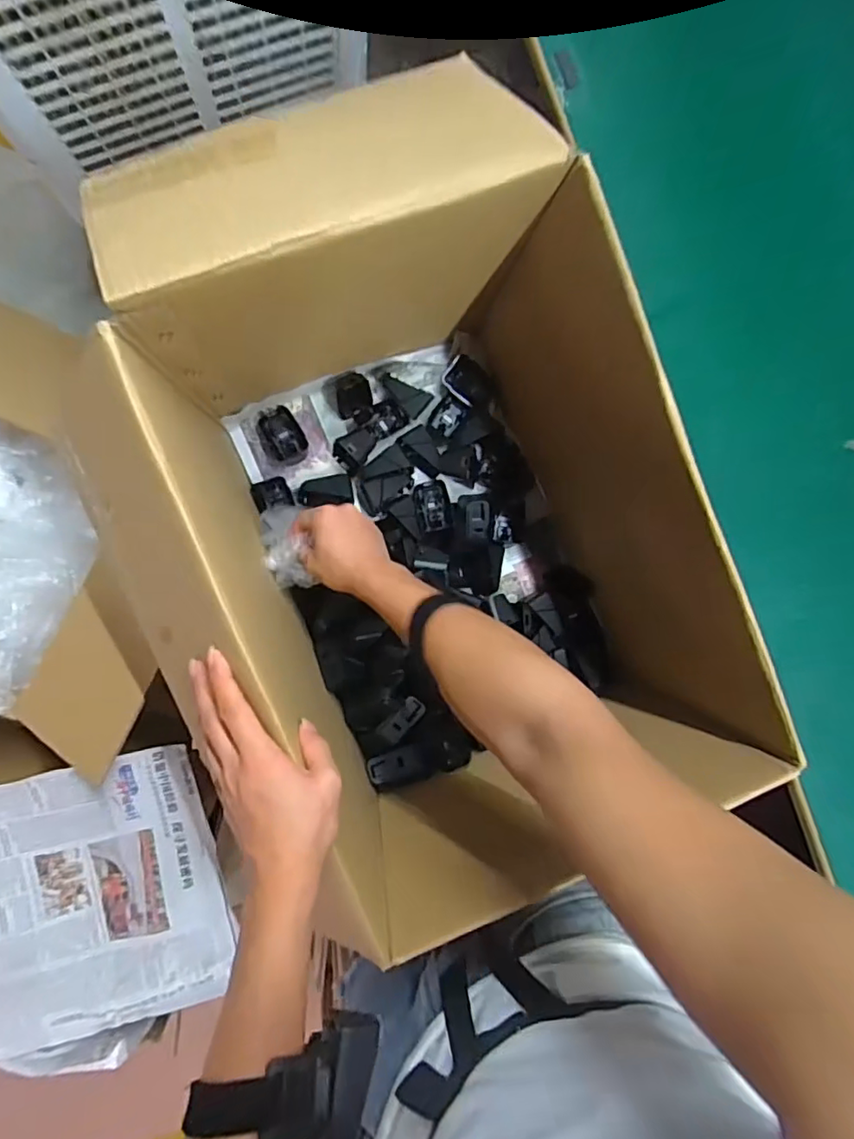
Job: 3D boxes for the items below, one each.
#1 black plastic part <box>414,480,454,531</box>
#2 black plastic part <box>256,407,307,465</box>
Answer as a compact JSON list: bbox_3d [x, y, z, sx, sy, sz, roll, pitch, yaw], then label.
[{"bbox_3d":[0.011,-0.089,0.806,0.051,0.026,0.069,-4,91,13],"label":"black plastic part"},{"bbox_3d":[-0.192,-0.178,0.759,0.056,0.020,0.075,-23,96,-7],"label":"black plastic part"}]

